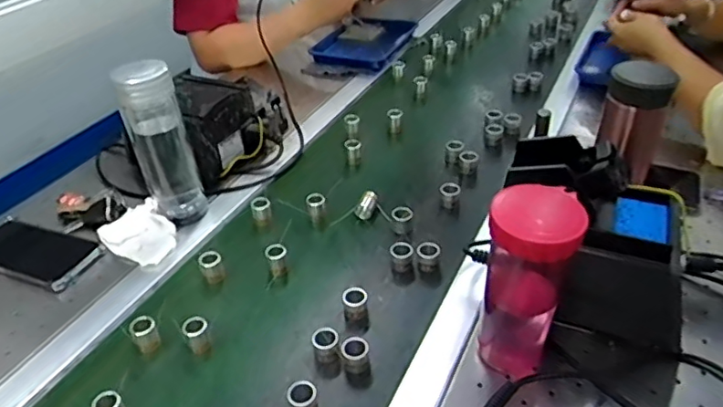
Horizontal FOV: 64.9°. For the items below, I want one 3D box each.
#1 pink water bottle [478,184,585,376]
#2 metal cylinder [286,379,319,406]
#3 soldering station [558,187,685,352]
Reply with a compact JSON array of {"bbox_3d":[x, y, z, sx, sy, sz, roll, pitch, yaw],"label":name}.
[{"bbox_3d":[0.139,0.079,0.490,0.070,0.195,0.071,8,38,15],"label":"pink water bottle"},{"bbox_3d":[-0.051,0.174,0.497,0.025,0.030,0.024,-2,36,1],"label":"metal cylinder"},{"bbox_3d":[0.253,0.059,0.533,0.106,0.124,0.077,14,39,21],"label":"soldering station"}]

